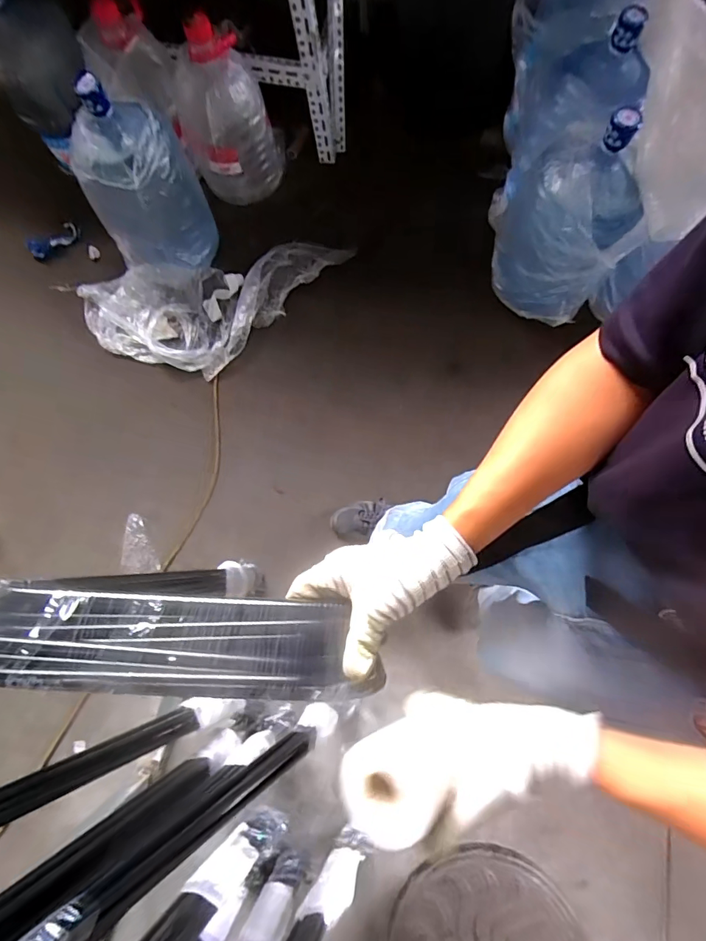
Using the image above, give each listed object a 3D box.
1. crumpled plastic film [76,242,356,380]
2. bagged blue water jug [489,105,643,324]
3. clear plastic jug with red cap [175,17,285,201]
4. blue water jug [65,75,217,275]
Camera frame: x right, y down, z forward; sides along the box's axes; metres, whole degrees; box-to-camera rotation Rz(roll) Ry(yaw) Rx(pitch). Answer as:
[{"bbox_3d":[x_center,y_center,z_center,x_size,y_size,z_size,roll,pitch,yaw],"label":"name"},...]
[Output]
[{"bbox_3d":[-0.386,-0.468,1.321,0.795,0.103,0.354,-14,77,0],"label":"crumpled plastic film"},{"bbox_3d":[0.507,-0.601,1.100,0.333,0.435,0.257,33,81,10],"label":"bagged blue water jug"},{"bbox_3d":[-0.345,-0.991,1.290,0.269,0.423,0.214,-16,77,-1],"label":"clear plastic jug with red cap"},{"bbox_3d":[-0.551,-0.727,1.180,0.271,0.422,0.209,7,77,4],"label":"blue water jug"}]

